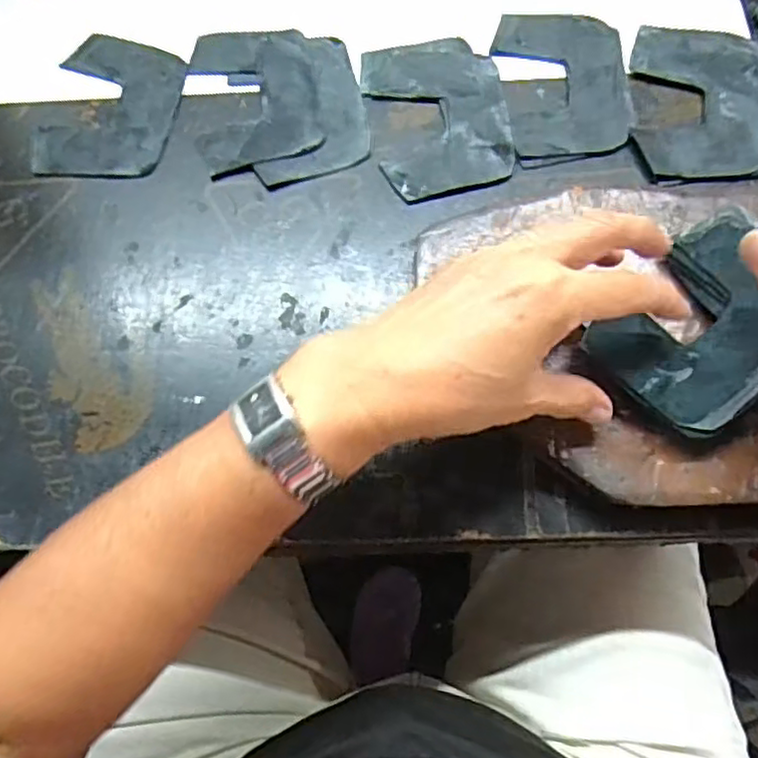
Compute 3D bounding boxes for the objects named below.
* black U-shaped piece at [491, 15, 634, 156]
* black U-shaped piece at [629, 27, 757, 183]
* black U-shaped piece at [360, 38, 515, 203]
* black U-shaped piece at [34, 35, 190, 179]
[{"bbox_3d":[0.115,-0.185,0.412,0.077,0.004,0.103,-8,72,-2],"label":"black U-shaped piece"},{"bbox_3d":[0.197,-0.168,0.404,0.082,0.009,0.106,4,72,2],"label":"black U-shaped piece"},{"bbox_3d":[0.036,-0.161,0.406,0.079,0.008,0.106,-10,72,-3],"label":"black U-shaped piece"},{"bbox_3d":[-0.159,-0.166,0.403,0.074,0.007,0.099,4,72,2],"label":"black U-shaped piece"}]

